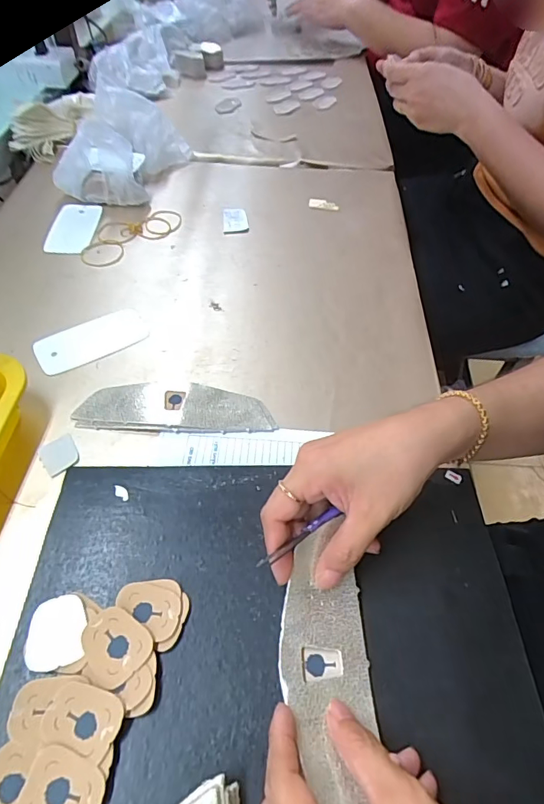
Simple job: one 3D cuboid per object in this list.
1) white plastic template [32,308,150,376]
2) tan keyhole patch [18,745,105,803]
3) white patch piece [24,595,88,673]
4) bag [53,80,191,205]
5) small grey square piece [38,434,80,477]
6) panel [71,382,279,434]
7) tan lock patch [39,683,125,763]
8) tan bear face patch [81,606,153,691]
[{"bbox_3d":[-0.178,-0.063,0.452,0.106,0.006,0.051,-27,63,-22],"label":"white plastic template"},{"bbox_3d":[-0.103,0.193,0.223,0.039,0.008,0.034,14,53,8],"label":"tan keyhole patch"},{"bbox_3d":[-0.125,0.132,0.264,0.032,0.004,0.038,-5,53,-7],"label":"white patch piece"},{"bbox_3d":[-0.201,-0.353,0.621,0.141,0.091,0.180,3,52,-1],"label":"bag"},{"bbox_3d":[-0.173,0.042,0.369,0.027,0.004,0.034,-27,58,-22],"label":"small grey square piece"},{"bbox_3d":[-0.084,0.004,0.401,0.166,0.007,0.052,1,52,-3],"label":"panel"},{"bbox_3d":[-0.099,0.165,0.238,0.040,0.005,0.028,12,52,6],"label":"tan lock patch"},{"bbox_3d":[-0.091,0.139,0.260,0.038,0.005,0.035,29,56,18],"label":"tan bear face patch"}]

